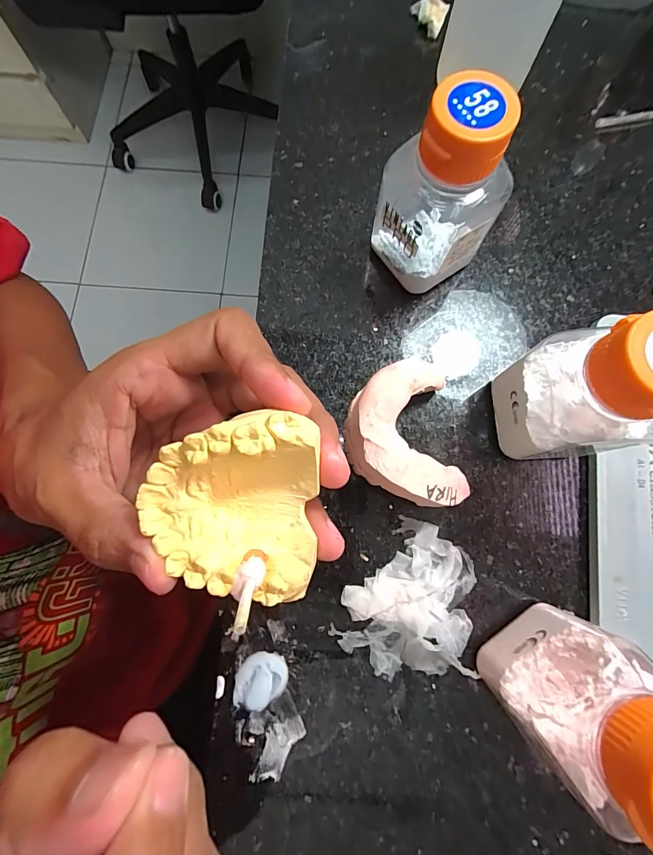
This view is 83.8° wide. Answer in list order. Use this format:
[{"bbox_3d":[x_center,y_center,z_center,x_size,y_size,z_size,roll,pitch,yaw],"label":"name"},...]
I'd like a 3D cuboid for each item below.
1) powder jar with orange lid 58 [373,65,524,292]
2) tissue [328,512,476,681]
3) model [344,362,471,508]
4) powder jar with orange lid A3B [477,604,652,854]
[{"bbox_3d":[0.046,-0.093,0.151,0.035,0.074,0.038,-33,80,-7],"label":"powder jar with orange lid 58"},{"bbox_3d":[0.036,0.072,0.151,0.050,0.008,0.060,28,80,5],"label":"tissue"},{"bbox_3d":[0.031,0.005,0.156,0.046,0.025,0.059,-11,79,-2],"label":"model"},{"bbox_3d":[0.085,0.088,0.114,0.042,0.072,0.035,-36,81,-7],"label":"powder jar with orange lid A3B"}]

